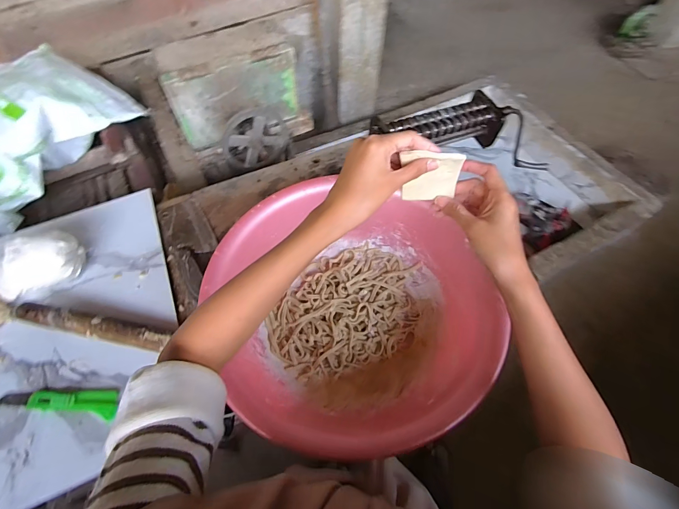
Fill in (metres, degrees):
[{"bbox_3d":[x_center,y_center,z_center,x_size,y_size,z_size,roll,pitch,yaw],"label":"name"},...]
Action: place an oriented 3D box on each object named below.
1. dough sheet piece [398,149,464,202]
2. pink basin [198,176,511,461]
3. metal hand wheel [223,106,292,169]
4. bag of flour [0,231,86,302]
[{"bbox_3d":[0.094,-0.080,0.354,0.061,0.054,0.010,1,42,4],"label":"dough sheet piece"},{"bbox_3d":[0.018,0.081,0.517,0.357,0.117,0.382,0,58,-1],"label":"pink basin"},{"bbox_3d":[-0.244,-0.340,1.011,0.202,0.191,0.093,-25,62,-15],"label":"metal hand wheel"},{"bbox_3d":[-0.532,0.020,0.582,0.148,0.071,0.070,-18,60,-12],"label":"bag of flour"}]

